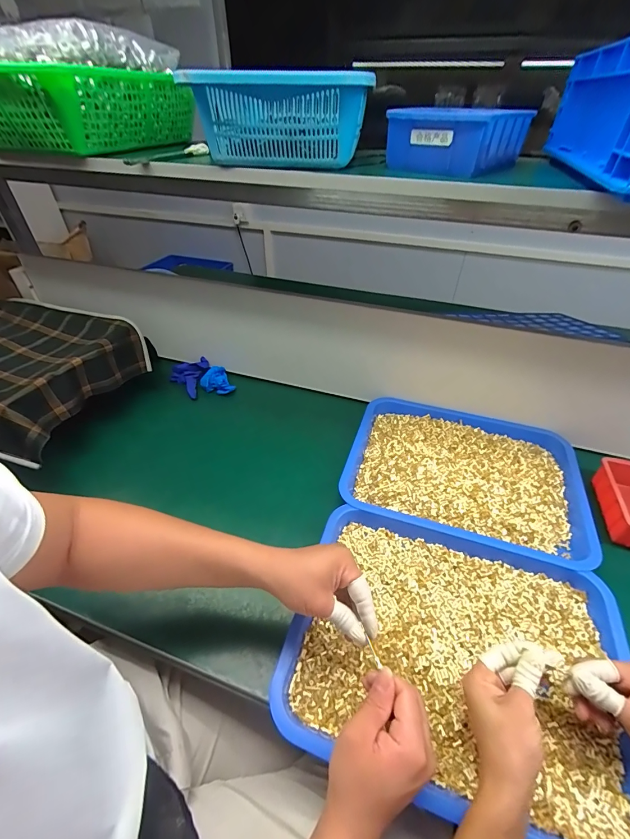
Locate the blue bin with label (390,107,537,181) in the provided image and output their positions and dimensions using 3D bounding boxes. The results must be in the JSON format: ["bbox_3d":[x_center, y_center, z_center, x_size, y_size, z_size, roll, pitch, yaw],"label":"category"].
[{"bbox_3d":[0.195,-0.374,0.486,0.117,0.057,0.172,32,50,30],"label":"blue bin with label"}]

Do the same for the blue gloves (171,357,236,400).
[{"bbox_3d":[-0.269,-0.093,0.870,0.109,0.048,0.143,-31,51,-31],"label":"blue gloves"}]

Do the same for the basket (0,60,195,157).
[{"bbox_3d":[-0.379,-0.511,0.598,0.240,0.092,0.295,12,43,12],"label":"basket"}]

